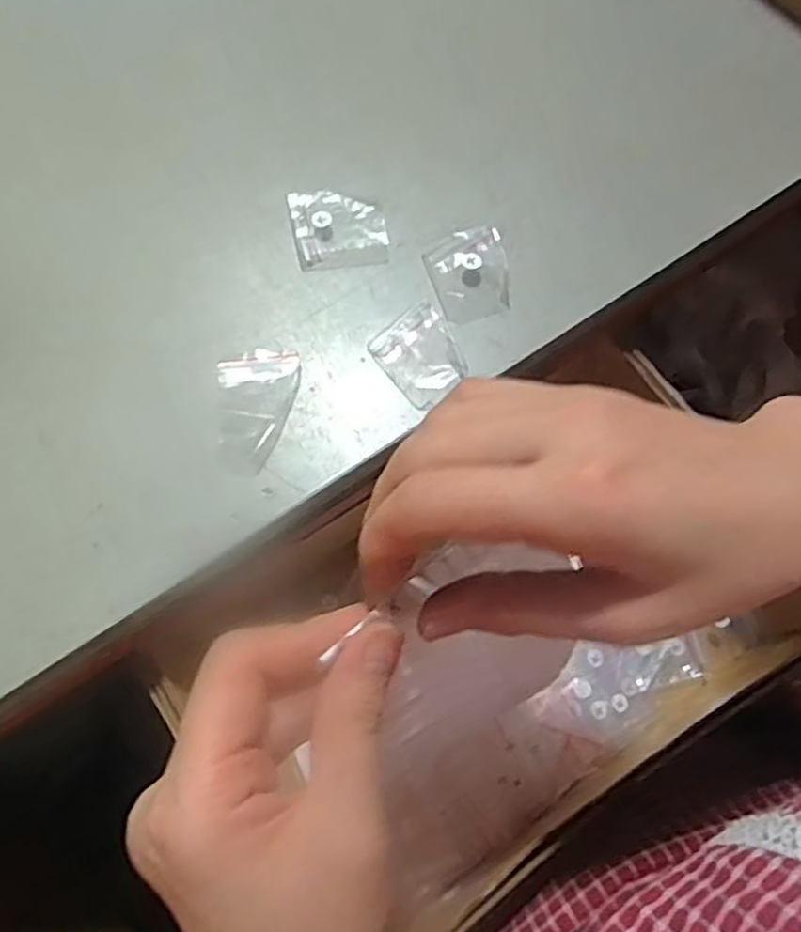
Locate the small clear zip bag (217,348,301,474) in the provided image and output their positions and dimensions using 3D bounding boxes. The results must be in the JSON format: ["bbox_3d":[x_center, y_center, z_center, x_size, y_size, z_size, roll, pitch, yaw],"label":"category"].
[{"bbox_3d":[-0.065,-0.027,0.339,0.037,0.004,0.058,-5,71,-3],"label":"small clear zip bag"}]

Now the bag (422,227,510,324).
[{"bbox_3d":[0.035,-0.097,0.365,0.039,0.008,0.047,-17,72,-7],"label":"bag"}]

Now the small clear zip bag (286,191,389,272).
[{"bbox_3d":[-0.031,-0.121,0.369,0.046,0.013,0.040,-8,71,-4],"label":"small clear zip bag"}]

